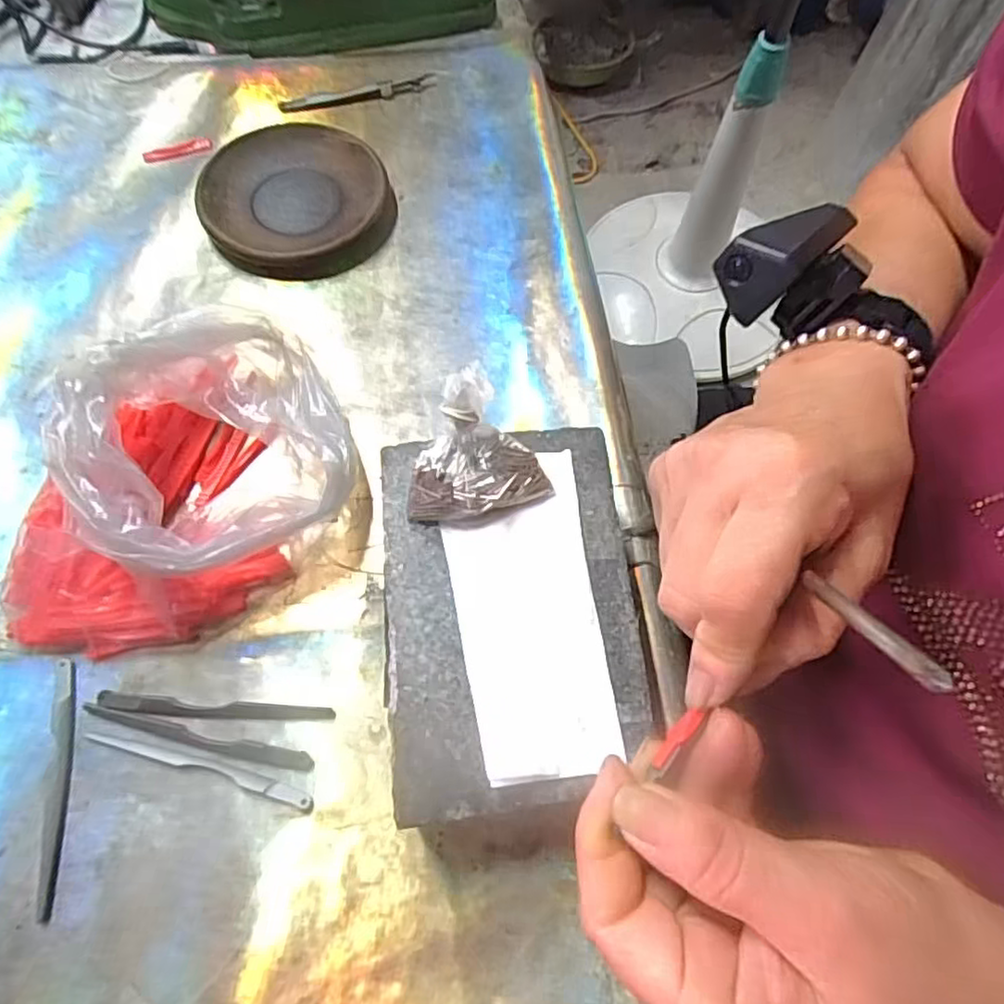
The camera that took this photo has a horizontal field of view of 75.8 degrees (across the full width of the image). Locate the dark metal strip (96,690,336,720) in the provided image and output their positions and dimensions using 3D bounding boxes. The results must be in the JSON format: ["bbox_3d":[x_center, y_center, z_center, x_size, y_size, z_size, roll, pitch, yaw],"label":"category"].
[{"bbox_3d":[-0.129,0.093,0.289,0.103,0.004,0.008,4,66,0],"label":"dark metal strip"}]

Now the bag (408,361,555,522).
[{"bbox_3d":[-0.010,-0.022,0.258,0.055,0.031,0.051,-3,66,-3],"label":"bag"}]

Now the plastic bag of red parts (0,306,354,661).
[{"bbox_3d":[-0.152,-0.009,0.296,0.119,0.071,0.174,41,71,15],"label":"plastic bag of red parts"}]

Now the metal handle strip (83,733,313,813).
[{"bbox_3d":[-0.131,0.114,0.280,0.102,0.004,0.008,16,66,5],"label":"metal handle strip"}]

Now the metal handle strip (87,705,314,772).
[{"bbox_3d":[-0.134,0.104,0.285,0.103,0.004,0.009,12,66,3],"label":"metal handle strip"}]

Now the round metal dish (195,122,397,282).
[{"bbox_3d":[-0.127,-0.188,0.403,0.111,0.015,0.119,1,66,-2],"label":"round metal dish"}]

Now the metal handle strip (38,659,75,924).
[{"bbox_3d":[-0.191,0.119,0.276,0.009,0.005,0.102,-8,66,-5],"label":"metal handle strip"}]

